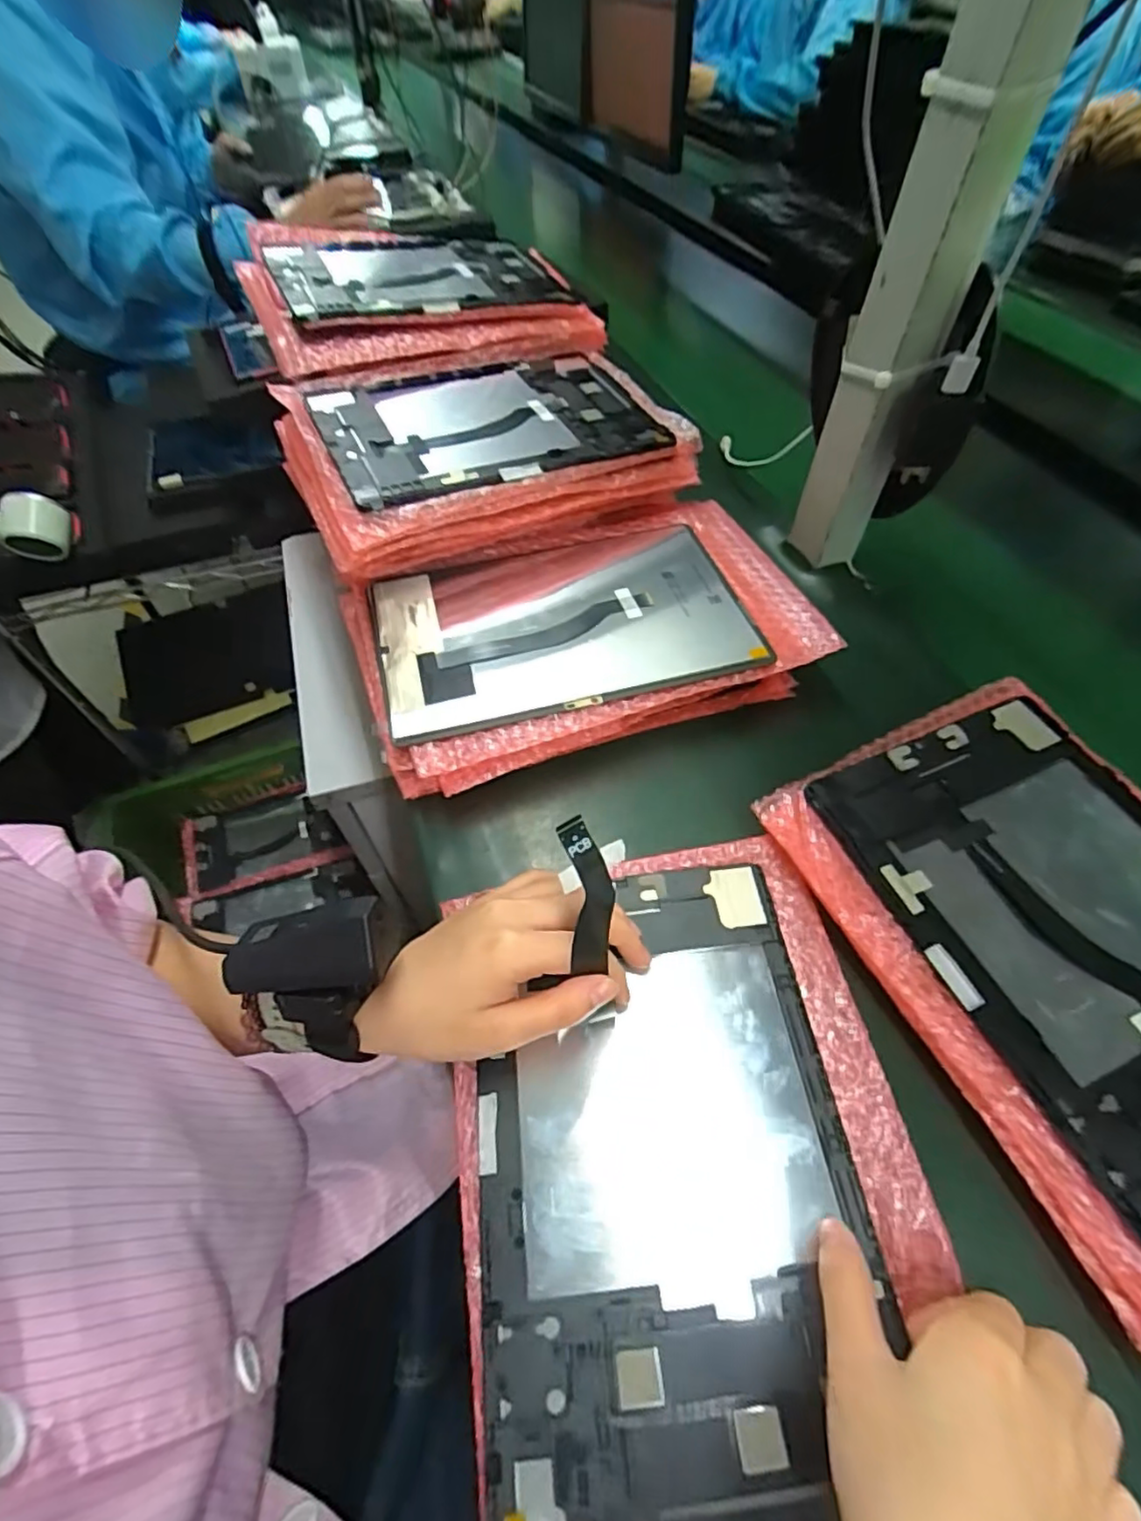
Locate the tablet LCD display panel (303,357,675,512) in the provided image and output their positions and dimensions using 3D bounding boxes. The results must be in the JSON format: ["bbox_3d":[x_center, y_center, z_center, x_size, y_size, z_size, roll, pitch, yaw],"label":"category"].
[{"bbox_3d":[-0.063,-0.268,0.498,0.256,0.010,0.162,-20,60,-18],"label":"tablet LCD display panel"}]

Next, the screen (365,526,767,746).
[{"bbox_3d":[-0.009,-0.102,0.442,0.249,0.008,0.170,-14,54,-8],"label":"screen"}]

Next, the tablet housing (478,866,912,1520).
[{"bbox_3d":[0.042,0.171,0.285,0.161,0.011,0.246,-6,53,-2],"label":"tablet housing"}]

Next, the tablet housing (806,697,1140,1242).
[{"bbox_3d":[0.259,0.084,0.313,0.160,0.005,0.249,-20,58,-11],"label":"tablet housing"}]

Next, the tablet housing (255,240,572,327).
[{"bbox_3d":[-0.138,-0.446,0.576,0.251,0.013,0.164,-17,59,-19],"label":"tablet housing"}]

